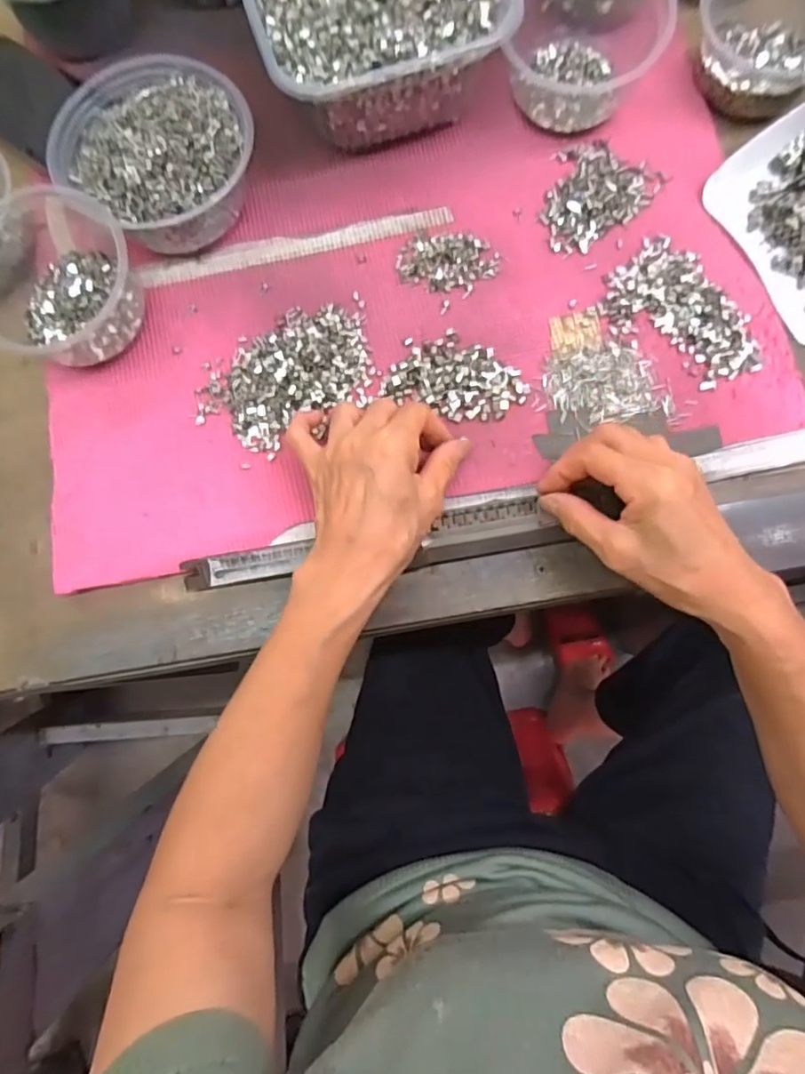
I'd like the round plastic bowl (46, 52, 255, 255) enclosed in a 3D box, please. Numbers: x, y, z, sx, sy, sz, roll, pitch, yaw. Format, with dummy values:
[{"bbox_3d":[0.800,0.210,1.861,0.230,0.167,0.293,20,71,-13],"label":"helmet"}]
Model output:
[{"bbox_3d":[-0.176,-0.275,0.415,0.136,0.057,0.121,31,83,6],"label":"round plastic bowl"}]

